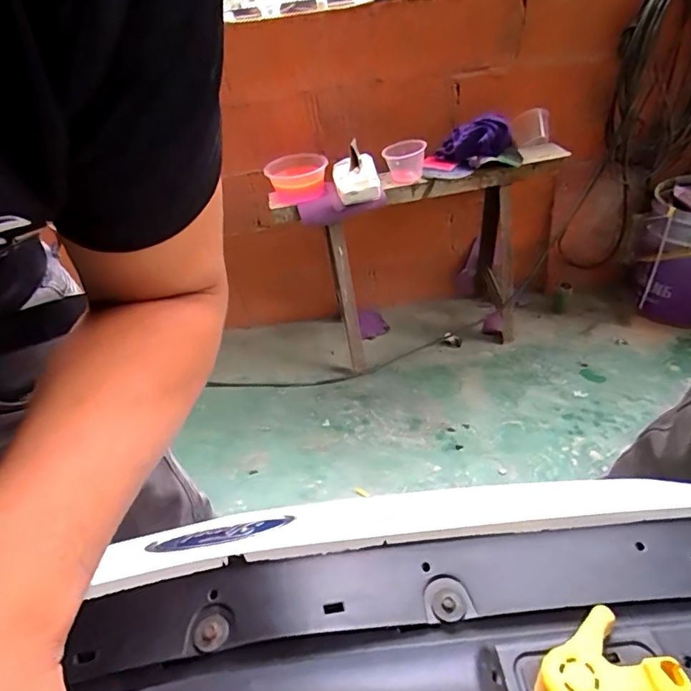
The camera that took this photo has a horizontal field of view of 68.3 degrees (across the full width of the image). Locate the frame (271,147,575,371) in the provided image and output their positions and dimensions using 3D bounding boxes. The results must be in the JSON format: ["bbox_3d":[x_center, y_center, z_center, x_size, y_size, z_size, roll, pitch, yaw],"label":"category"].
[{"bbox_3d":[0.253,-0.280,1.577,0.859,0.589,0.270,-12,38,-6],"label":"frame"}]

